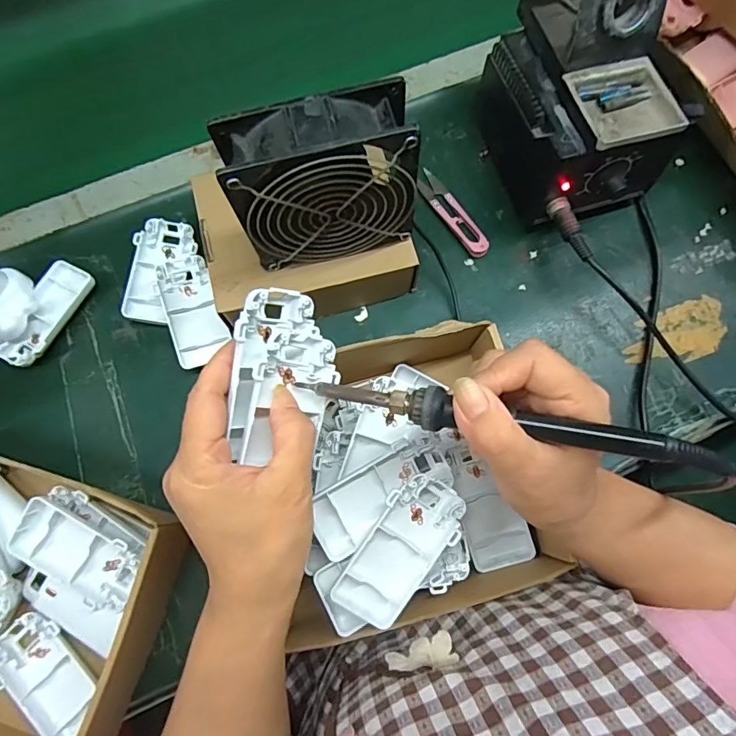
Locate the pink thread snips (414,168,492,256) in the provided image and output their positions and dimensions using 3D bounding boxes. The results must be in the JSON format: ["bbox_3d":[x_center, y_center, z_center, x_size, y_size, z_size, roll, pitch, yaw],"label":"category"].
[{"bbox_3d":[0.078,-0.145,0.449,0.024,0.008,0.102,-32,77,-10],"label":"pink thread snips"}]

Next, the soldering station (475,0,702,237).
[{"bbox_3d":[0.168,-0.226,0.395,0.105,0.161,0.178,-26,76,-9],"label":"soldering station"}]

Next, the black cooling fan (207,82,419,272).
[{"bbox_3d":[-0.030,-0.122,0.328,0.119,0.116,0.042,-12,75,-5],"label":"black cooling fan"}]

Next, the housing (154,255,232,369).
[{"bbox_3d":[-0.150,-0.049,0.412,0.042,0.020,0.091,-19,75,-7],"label":"housing"}]

